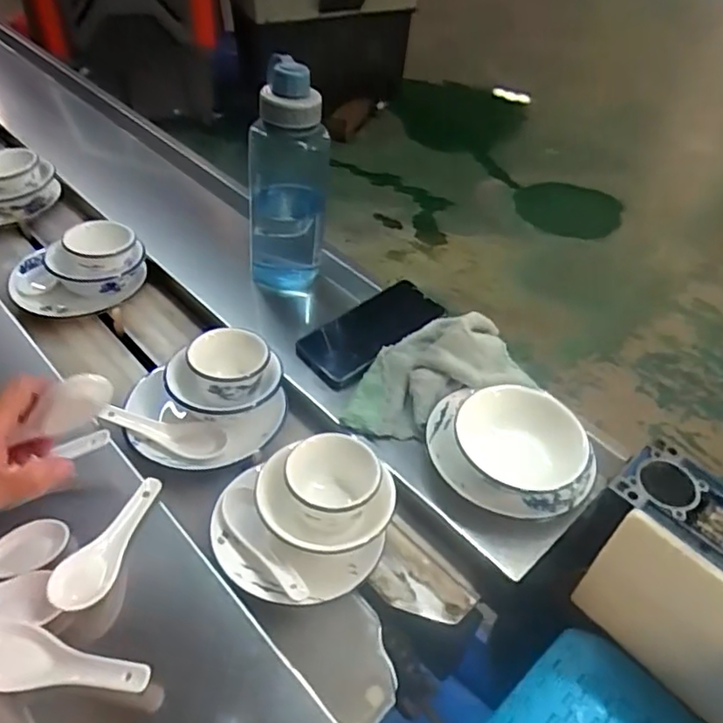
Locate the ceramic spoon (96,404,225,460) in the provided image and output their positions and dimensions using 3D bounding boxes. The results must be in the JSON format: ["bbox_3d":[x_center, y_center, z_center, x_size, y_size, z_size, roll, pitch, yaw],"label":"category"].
[{"bbox_3d":[-0.188,0.064,0.573,0.117,0.015,0.032,17,45,-5],"label":"ceramic spoon"}]

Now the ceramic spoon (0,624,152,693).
[{"bbox_3d":[-0.204,0.203,0.408,0.127,0.016,0.038,8,45,4],"label":"ceramic spoon"}]

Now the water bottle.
[{"bbox_3d":[-0.085,-0.199,0.685,0.092,0.241,0.082,-1,46,-5],"label":"water bottle"}]

